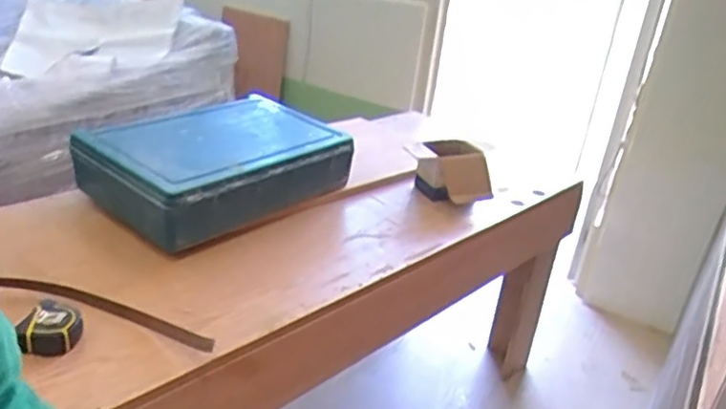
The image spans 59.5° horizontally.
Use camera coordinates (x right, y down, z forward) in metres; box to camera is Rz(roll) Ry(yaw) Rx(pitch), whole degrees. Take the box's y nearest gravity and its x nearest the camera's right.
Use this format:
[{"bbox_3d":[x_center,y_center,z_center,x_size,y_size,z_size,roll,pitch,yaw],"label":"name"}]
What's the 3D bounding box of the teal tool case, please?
[{"bbox_3d":[-0.285,-0.078,1.305,0.354,0.137,0.500,22,30,29],"label":"teal tool case"}]

